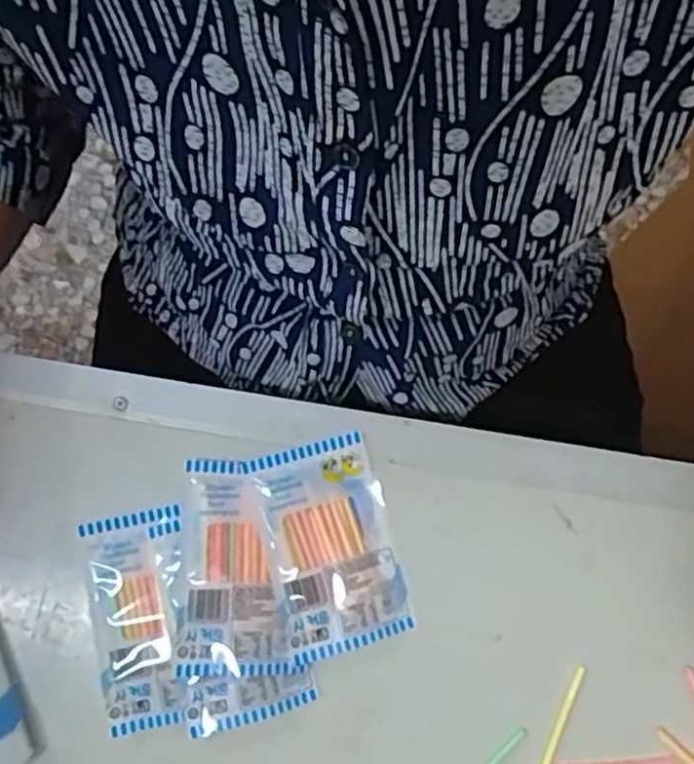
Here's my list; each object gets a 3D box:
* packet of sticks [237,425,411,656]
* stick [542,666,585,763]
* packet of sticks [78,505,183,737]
[{"bbox_3d":[-0.009,0.083,0.377,0.062,0.013,0.102,-16,80,-3],"label":"packet of sticks"},{"bbox_3d":[0.106,0.172,0.365,0.005,0.004,0.062,25,80,4],"label":"stick"},{"bbox_3d":[-0.105,0.118,0.367,0.045,0.011,0.103,-11,80,-2],"label":"packet of sticks"}]

